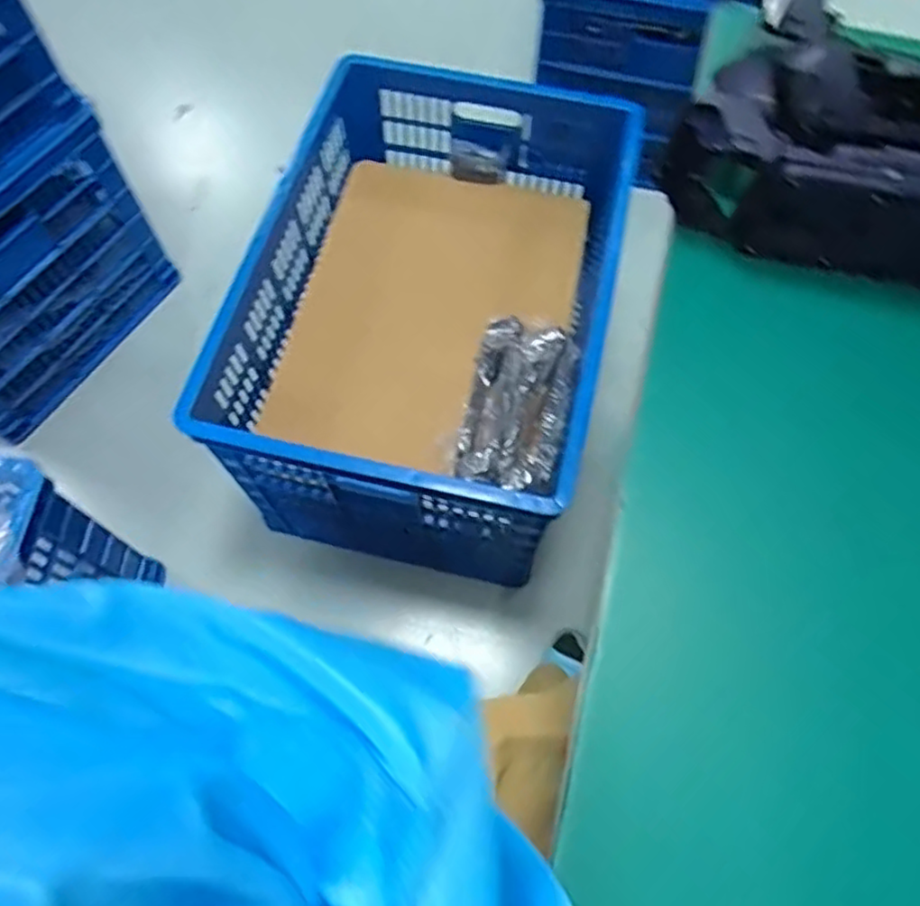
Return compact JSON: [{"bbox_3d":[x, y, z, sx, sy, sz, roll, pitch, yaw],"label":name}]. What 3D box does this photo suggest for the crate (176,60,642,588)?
[{"bbox_3d":[-0.039,-0.213,1.092,0.469,0.363,0.689,13,67,5],"label":"crate"}]

